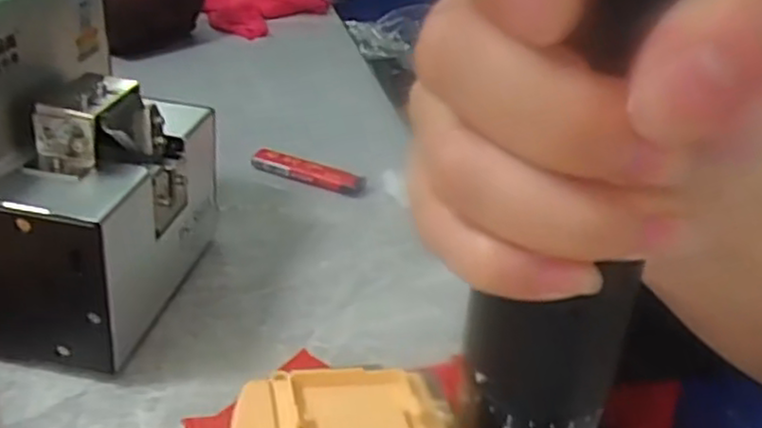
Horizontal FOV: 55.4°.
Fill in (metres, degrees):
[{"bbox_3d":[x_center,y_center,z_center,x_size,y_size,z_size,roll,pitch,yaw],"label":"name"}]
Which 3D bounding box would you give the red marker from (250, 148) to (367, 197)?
[{"bbox_3d":[-0.050,-0.028,0.492,0.083,0.014,0.011,18,31,17],"label":"red marker"}]

